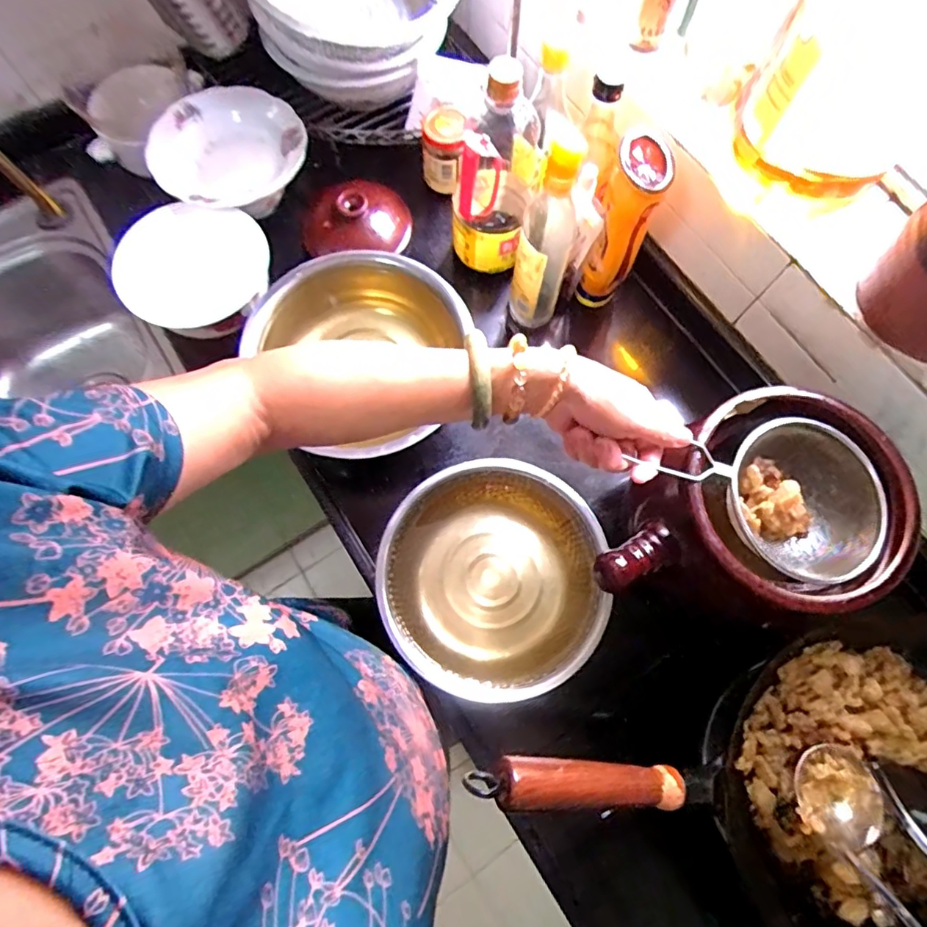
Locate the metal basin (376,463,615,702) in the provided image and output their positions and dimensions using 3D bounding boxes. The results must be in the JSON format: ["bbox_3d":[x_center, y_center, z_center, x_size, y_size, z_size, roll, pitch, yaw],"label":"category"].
[{"bbox_3d":[0.032,0.121,0.582,0.232,0.069,0.230,0,73,-1],"label":"metal basin"}]

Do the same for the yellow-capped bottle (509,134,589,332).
[{"bbox_3d":[0.097,-0.256,0.613,0.061,0.275,0.074,16,74,3],"label":"yellow-capped bottle"}]

